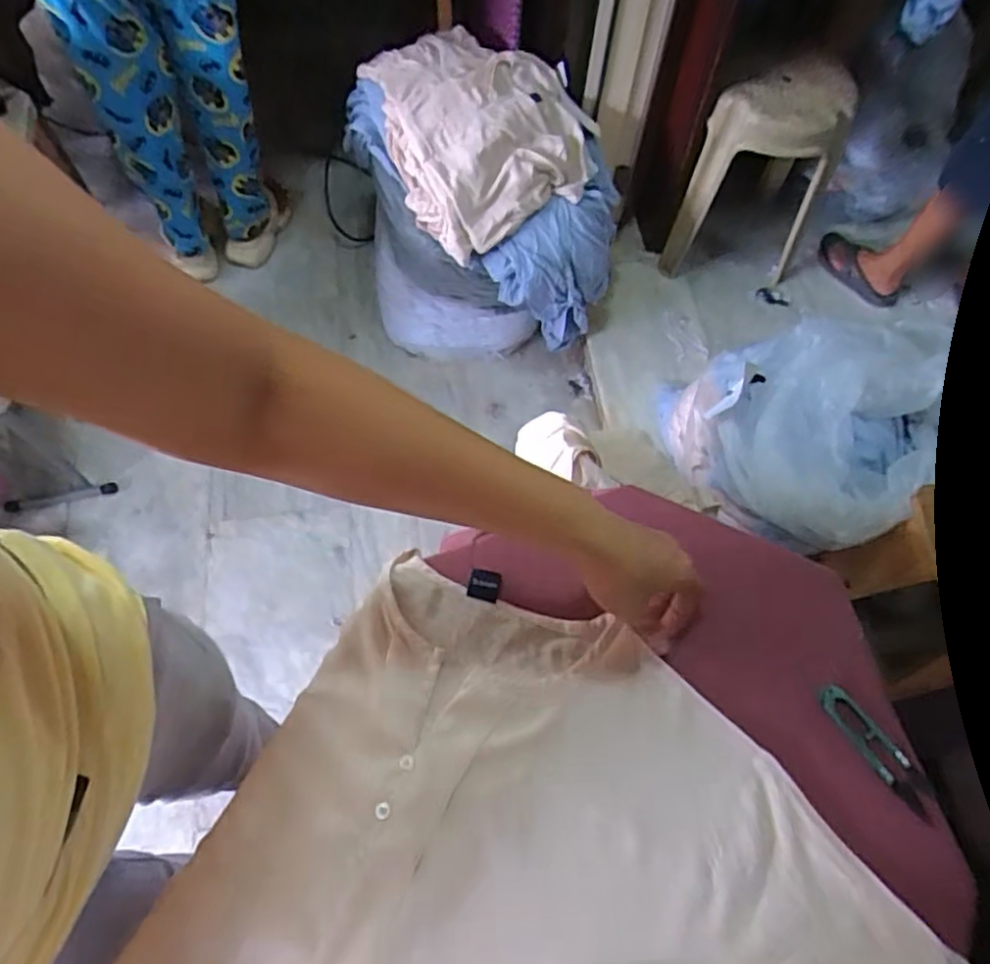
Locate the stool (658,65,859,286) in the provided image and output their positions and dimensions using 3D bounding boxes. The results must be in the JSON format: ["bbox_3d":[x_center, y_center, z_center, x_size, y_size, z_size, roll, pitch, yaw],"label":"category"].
[{"bbox_3d":[0.621,-0.709,1.554,0.297,0.461,0.297,26,66,10],"label":"stool"}]

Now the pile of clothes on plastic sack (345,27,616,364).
[{"bbox_3d":[-0.037,-0.619,1.525,0.566,0.468,0.507,0,64,-2],"label":"pile of clothes on plastic sack"}]

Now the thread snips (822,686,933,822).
[{"bbox_3d":[0.269,0.187,0.470,0.025,0.007,0.097,-32,69,-16],"label":"thread snips"}]

